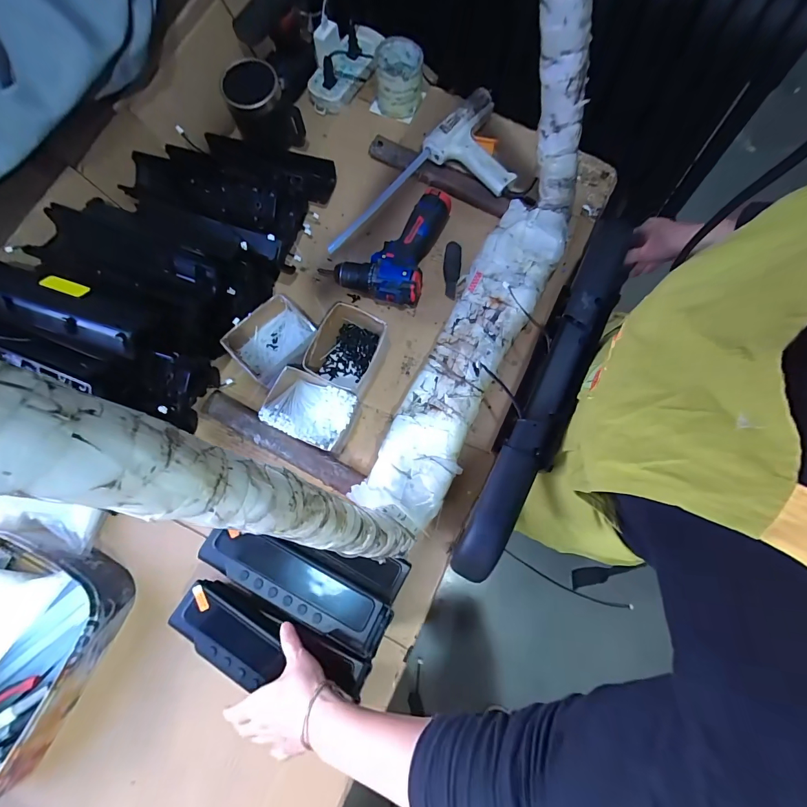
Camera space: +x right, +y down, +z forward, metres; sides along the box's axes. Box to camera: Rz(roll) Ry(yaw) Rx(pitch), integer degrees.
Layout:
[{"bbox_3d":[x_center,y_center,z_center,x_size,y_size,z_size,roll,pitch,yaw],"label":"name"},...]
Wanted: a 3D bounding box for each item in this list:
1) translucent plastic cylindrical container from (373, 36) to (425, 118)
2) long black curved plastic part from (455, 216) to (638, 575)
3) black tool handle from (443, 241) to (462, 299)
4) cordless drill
[{"bbox_3d":[-0.008,-0.593,0.687,0.085,0.062,0.092,0,78,0],"label":"translucent plastic cylindrical container"},{"bbox_3d":[0.181,-0.020,0.462,0.057,0.040,0.484,25,82,5],"label":"long black curved plastic part"},{"bbox_3d":[0.083,-0.231,0.650,0.028,0.021,0.099,5,78,1],"label":"black tool handle"},{"bbox_3d":[-0.030,-0.275,0.634,0.174,0.060,0.203,18,79,3],"label":"cordless drill"}]

